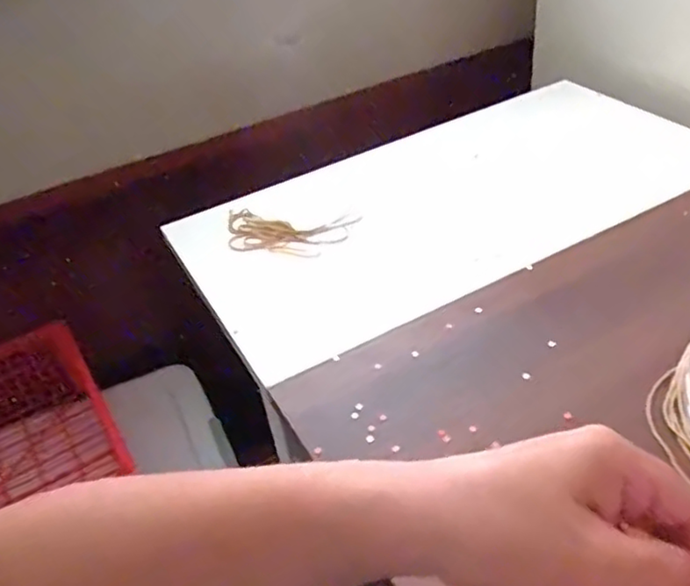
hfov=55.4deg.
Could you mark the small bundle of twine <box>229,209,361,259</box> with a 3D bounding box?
[{"bbox_3d":[-0.064,-0.067,0.673,0.134,0.012,0.074,7,42,17],"label":"small bundle of twine"}]

